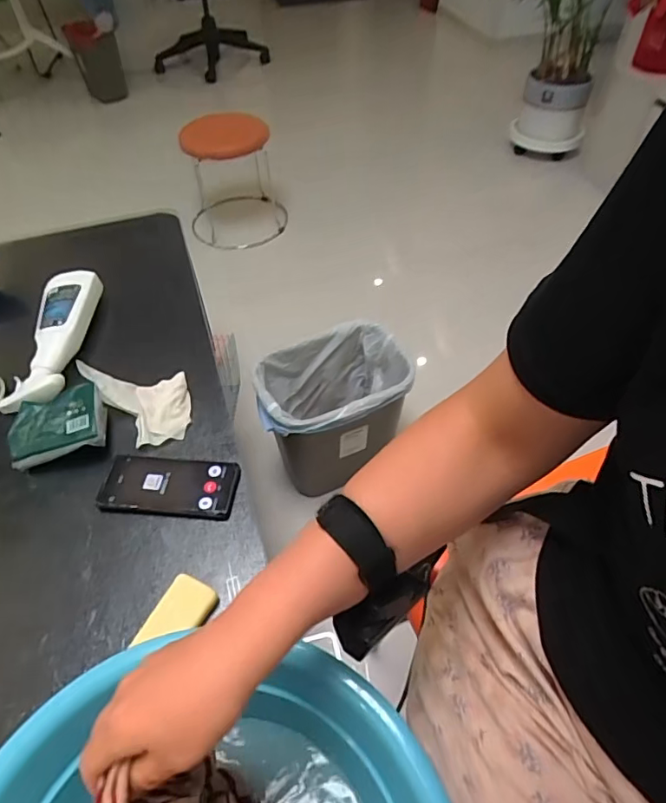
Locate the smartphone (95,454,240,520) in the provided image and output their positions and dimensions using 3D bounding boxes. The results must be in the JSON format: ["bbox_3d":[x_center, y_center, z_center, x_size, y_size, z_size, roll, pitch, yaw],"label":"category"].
[{"bbox_3d":[-0.204,0.105,0.651,0.165,0.018,0.078,2,49,4],"label":"smartphone"}]

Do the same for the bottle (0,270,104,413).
[{"bbox_3d":[-0.422,-0.105,0.794,0.089,0.049,0.257,-1,49,2],"label":"bottle"}]

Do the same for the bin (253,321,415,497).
[{"bbox_3d":[0.011,0.039,1.123,0.309,0.325,0.229,-13,50,-9],"label":"bin"}]

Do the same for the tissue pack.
[{"bbox_3d":[-0.360,0.031,0.684,0.111,0.040,0.089,-17,51,-12],"label":"tissue pack"}]

